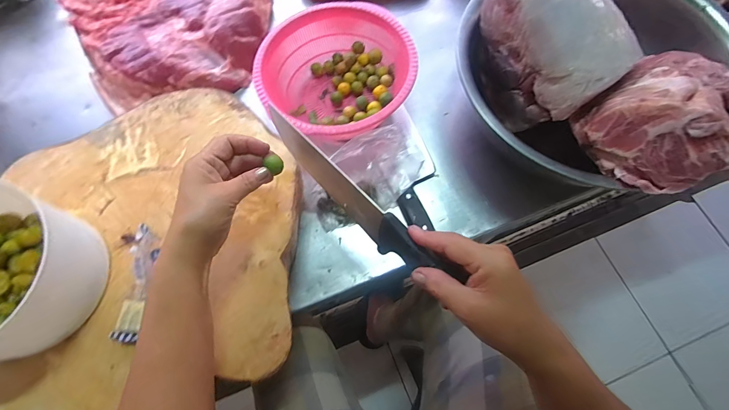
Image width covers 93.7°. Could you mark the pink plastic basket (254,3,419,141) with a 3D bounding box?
[{"bbox_3d":[-0.043,-0.200,0.542,0.229,0.093,0.227,0,72,-1],"label":"pink plastic basket"}]

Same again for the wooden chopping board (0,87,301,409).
[{"bbox_3d":[-0.264,0.034,0.409,0.369,0.035,0.409,-6,72,-3],"label":"wooden chopping board"}]

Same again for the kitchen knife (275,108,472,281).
[{"bbox_3d":[-0.010,-0.009,0.364,0.255,0.055,0.020,44,55,16],"label":"kitchen knife"}]

